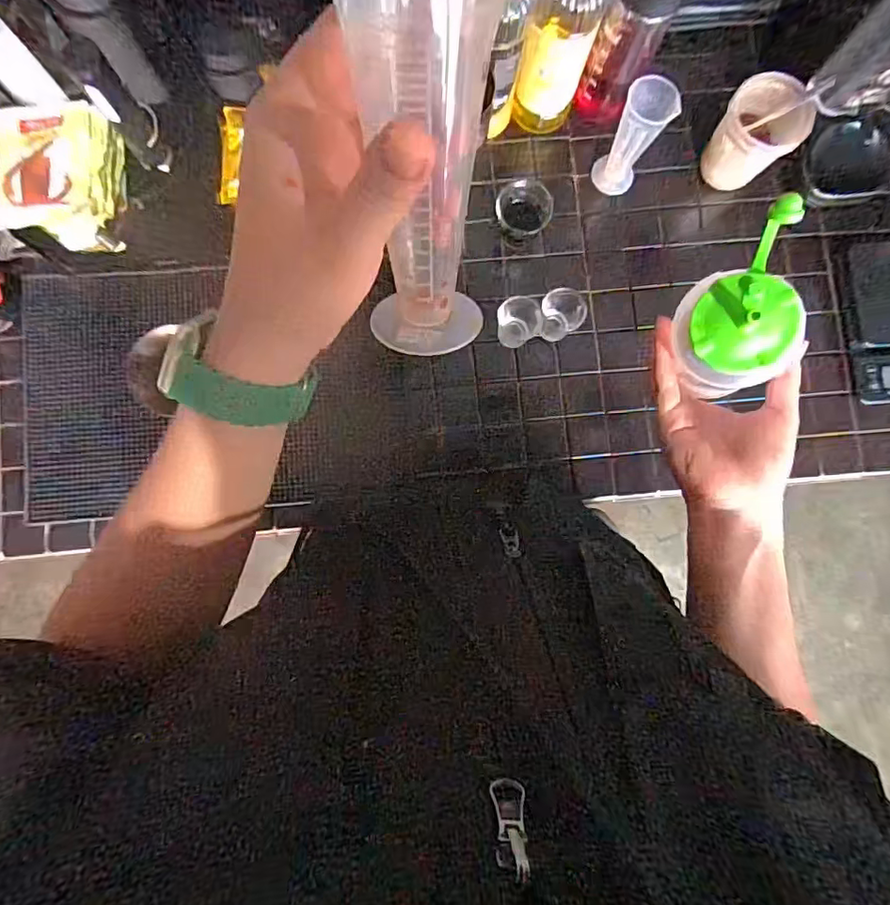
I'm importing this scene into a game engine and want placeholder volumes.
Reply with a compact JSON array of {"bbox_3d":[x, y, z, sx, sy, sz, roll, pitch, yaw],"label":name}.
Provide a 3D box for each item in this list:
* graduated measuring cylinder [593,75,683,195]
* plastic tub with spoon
[{"bbox_3d":[0.214,-0.357,0.628,0.052,0.156,0.042,25,84,0],"label":"graduated measuring cylinder"},{"bbox_3d":[0.361,-0.373,0.614,0.085,0.089,0.100,44,84,2],"label":"plastic tub with spoon"}]

